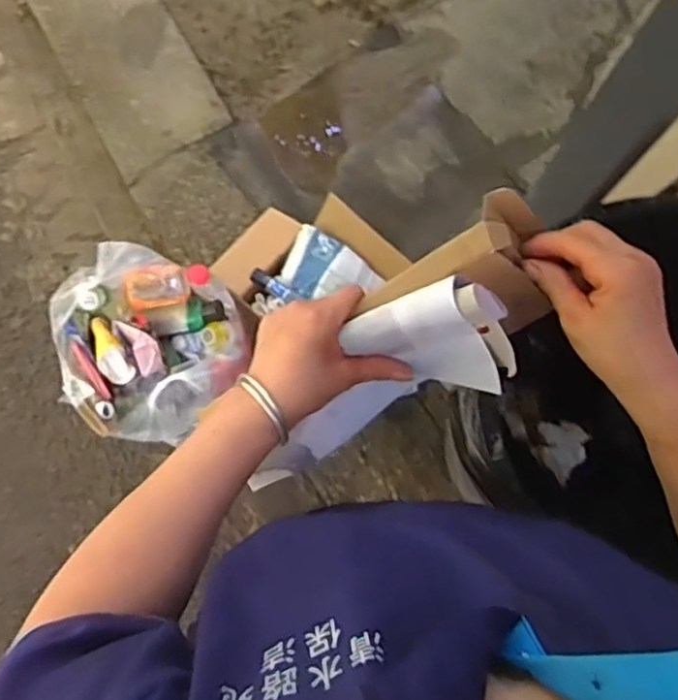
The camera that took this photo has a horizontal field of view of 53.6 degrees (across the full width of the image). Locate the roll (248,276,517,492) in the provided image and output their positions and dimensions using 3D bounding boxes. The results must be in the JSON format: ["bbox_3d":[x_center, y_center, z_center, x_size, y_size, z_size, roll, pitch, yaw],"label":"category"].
[{"bbox_3d":[0.025,0.036,0.526,0.255,0.085,0.091,-42,76,34],"label":"roll"}]

